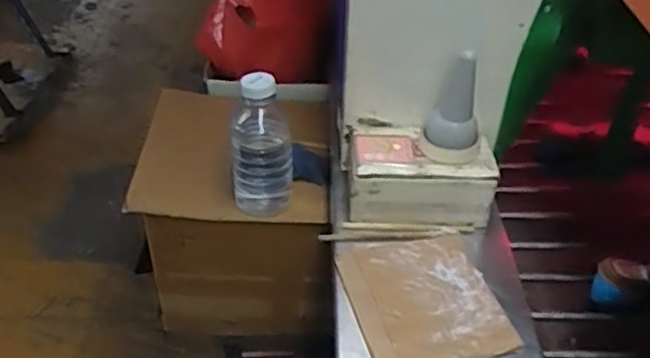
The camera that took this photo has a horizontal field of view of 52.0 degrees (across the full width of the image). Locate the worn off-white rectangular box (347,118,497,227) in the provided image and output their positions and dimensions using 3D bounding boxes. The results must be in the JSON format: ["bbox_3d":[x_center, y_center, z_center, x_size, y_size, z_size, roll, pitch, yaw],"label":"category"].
[{"bbox_3d":[0.129,-0.015,0.935,0.200,0.089,0.138,2,39,-2],"label":"worn off-white rectangular box"}]

